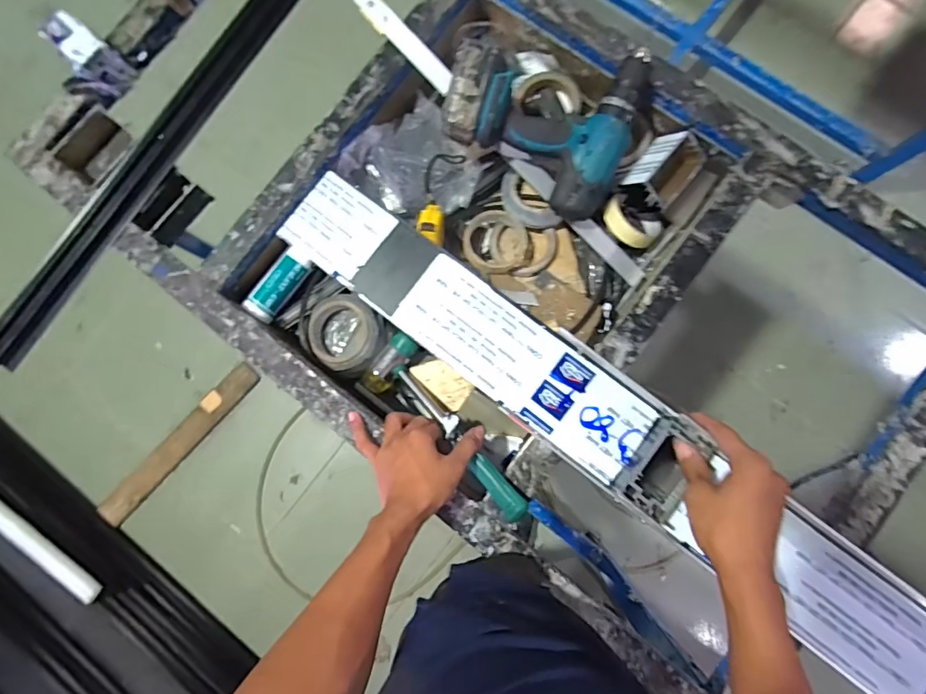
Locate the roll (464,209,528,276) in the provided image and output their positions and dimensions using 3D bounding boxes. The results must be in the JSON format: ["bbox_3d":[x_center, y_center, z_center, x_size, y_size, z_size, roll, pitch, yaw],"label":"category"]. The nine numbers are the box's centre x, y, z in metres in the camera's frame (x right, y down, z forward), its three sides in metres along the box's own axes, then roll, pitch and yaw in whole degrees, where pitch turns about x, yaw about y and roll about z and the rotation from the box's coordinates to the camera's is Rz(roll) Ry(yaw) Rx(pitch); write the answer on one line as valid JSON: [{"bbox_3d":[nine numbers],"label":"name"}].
[{"bbox_3d":[0.049,-0.152,0.739,0.090,0.037,0.089,-1,82,4],"label":"roll"}]

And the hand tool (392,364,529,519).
[{"bbox_3d":[-0.009,0.112,0.637,0.031,0.028,0.249,-43,65,2],"label":"hand tool"}]

